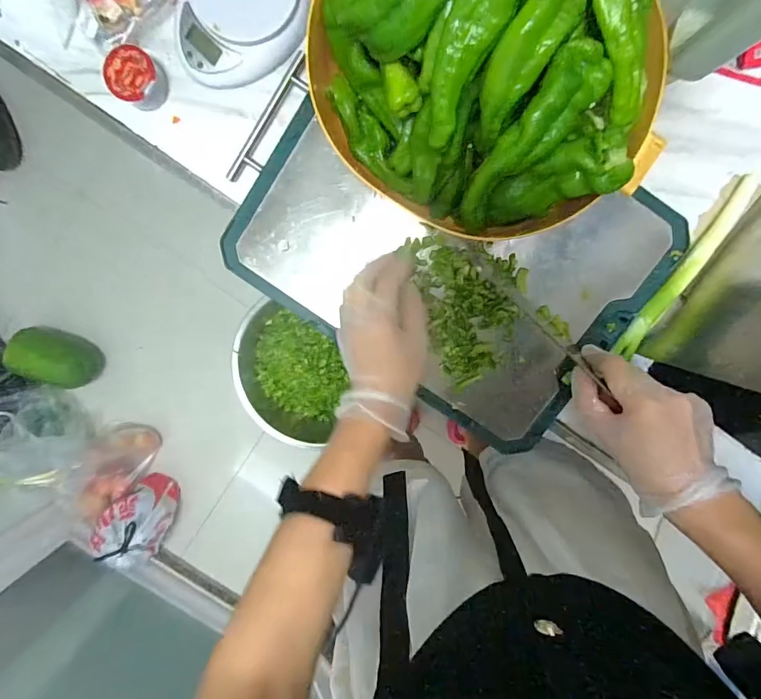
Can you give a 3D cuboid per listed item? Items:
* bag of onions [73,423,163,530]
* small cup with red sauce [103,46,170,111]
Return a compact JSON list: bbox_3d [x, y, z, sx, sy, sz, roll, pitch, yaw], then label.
[{"bbox_3d":[-0.782,0.345,1.282,0.162,0.142,0.281,38,97,-4],"label":"bag of onions"},{"bbox_3d":[-0.256,-0.286,0.453,0.050,0.035,0.052,44,97,-5],"label":"small cup with red sauce"}]

